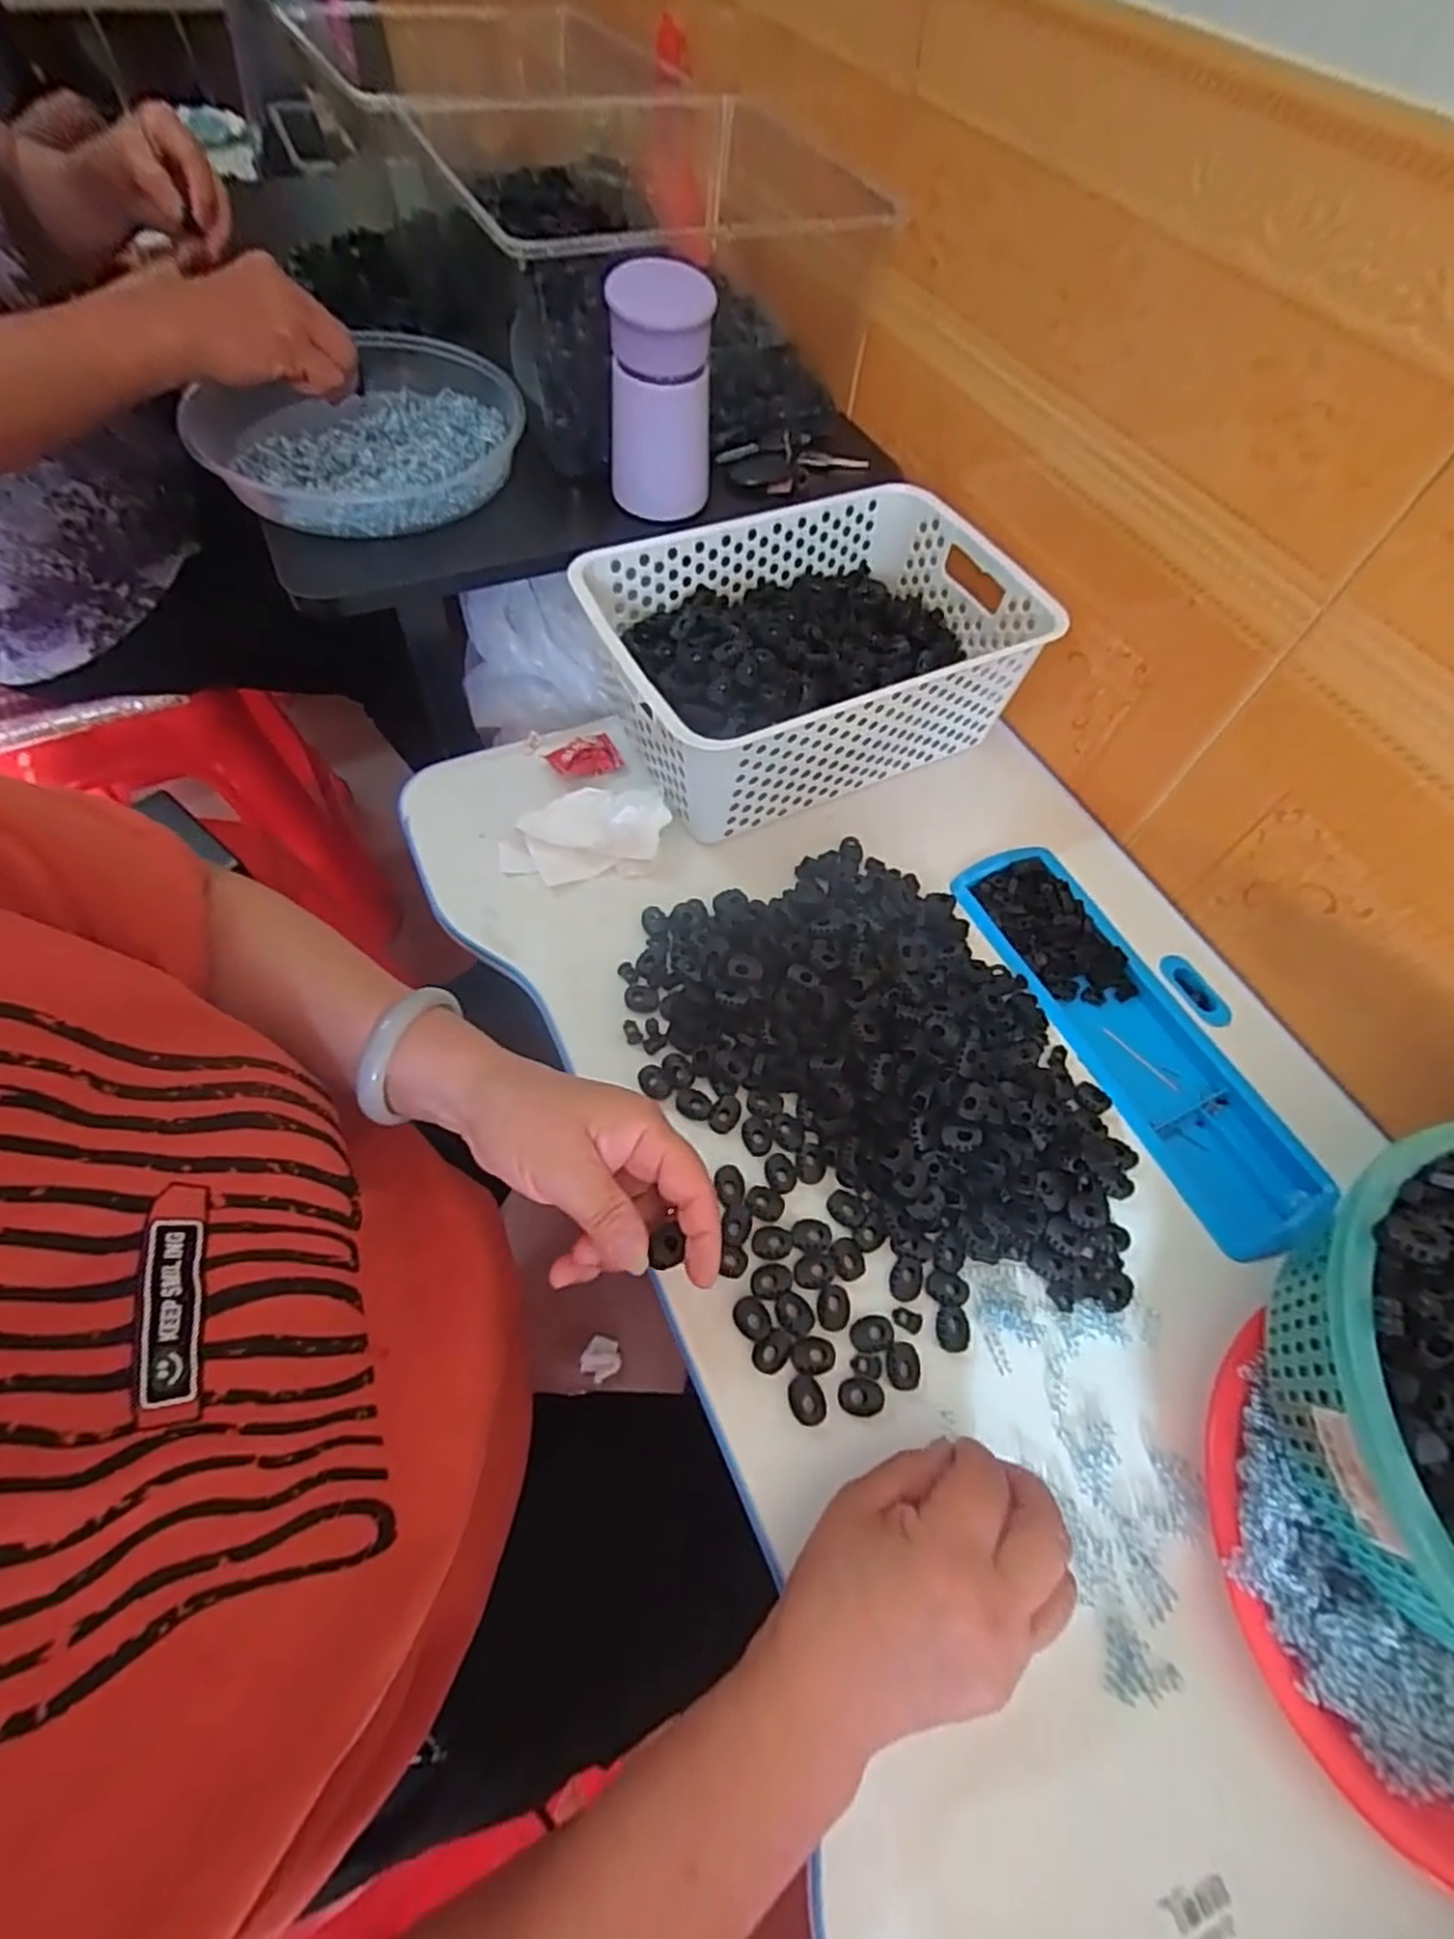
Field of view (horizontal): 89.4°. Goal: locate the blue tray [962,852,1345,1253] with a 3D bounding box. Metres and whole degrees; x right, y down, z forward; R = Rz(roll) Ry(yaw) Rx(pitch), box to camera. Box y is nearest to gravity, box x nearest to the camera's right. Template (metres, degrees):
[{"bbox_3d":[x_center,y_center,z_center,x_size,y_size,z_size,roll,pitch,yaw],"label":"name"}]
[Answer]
[{"bbox_3d":[0.255,0.040,0.477,0.095,0.023,0.285,-25,65,-16],"label":"blue tray"}]

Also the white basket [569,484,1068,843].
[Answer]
[{"bbox_3d":[0.060,-0.231,0.541,0.304,0.101,0.203,-24,65,-16],"label":"white basket"}]

